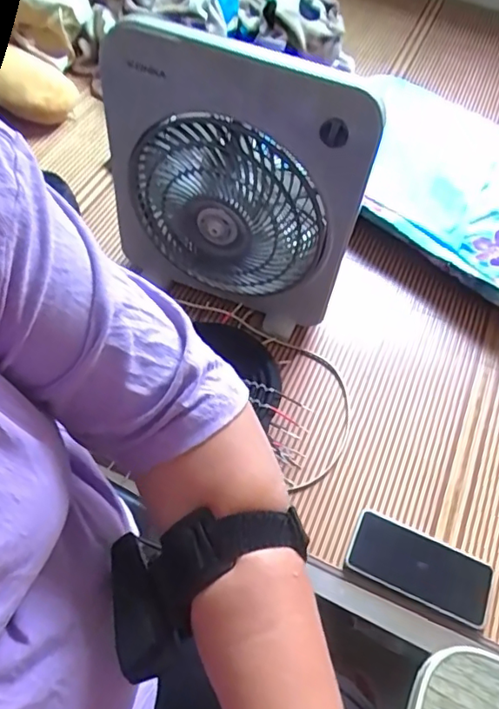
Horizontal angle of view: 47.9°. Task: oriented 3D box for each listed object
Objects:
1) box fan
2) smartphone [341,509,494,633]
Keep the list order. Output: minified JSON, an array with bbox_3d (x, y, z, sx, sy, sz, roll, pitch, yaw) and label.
[{"bbox_3d":[-0.026,-0.196,0.706,0.315,0.340,0.081,24,57,12],"label":"box fan"},{"bbox_3d":[0.199,0.247,0.655,0.163,0.011,0.077,21,53,13],"label":"smartphone"}]

